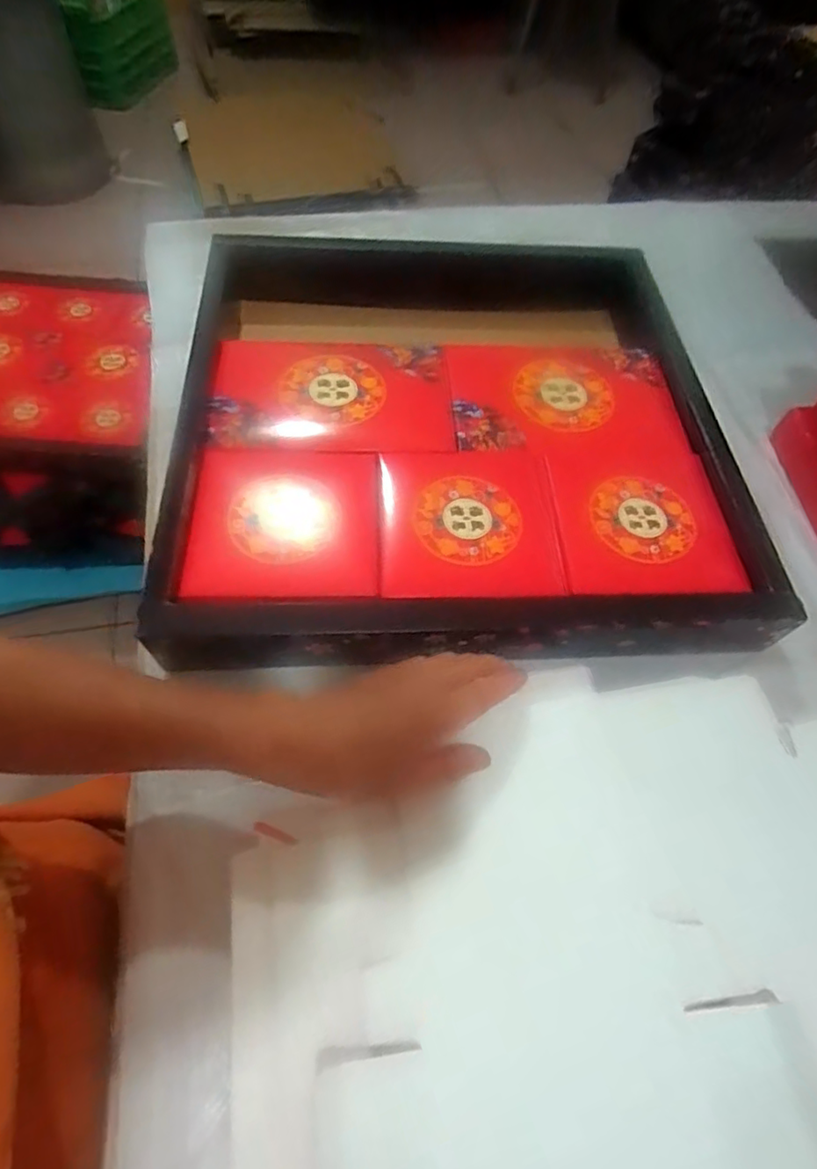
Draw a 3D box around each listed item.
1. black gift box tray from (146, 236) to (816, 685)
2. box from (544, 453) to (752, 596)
[{"bbox_3d":[0.049,-0.140,0.509,0.444,0.065,0.434,-2,59,-6],"label":"black gift box tray"},{"bbox_3d":[0.179,-0.047,0.455,0.149,0.030,0.138,0,59,-4],"label":"box"}]

